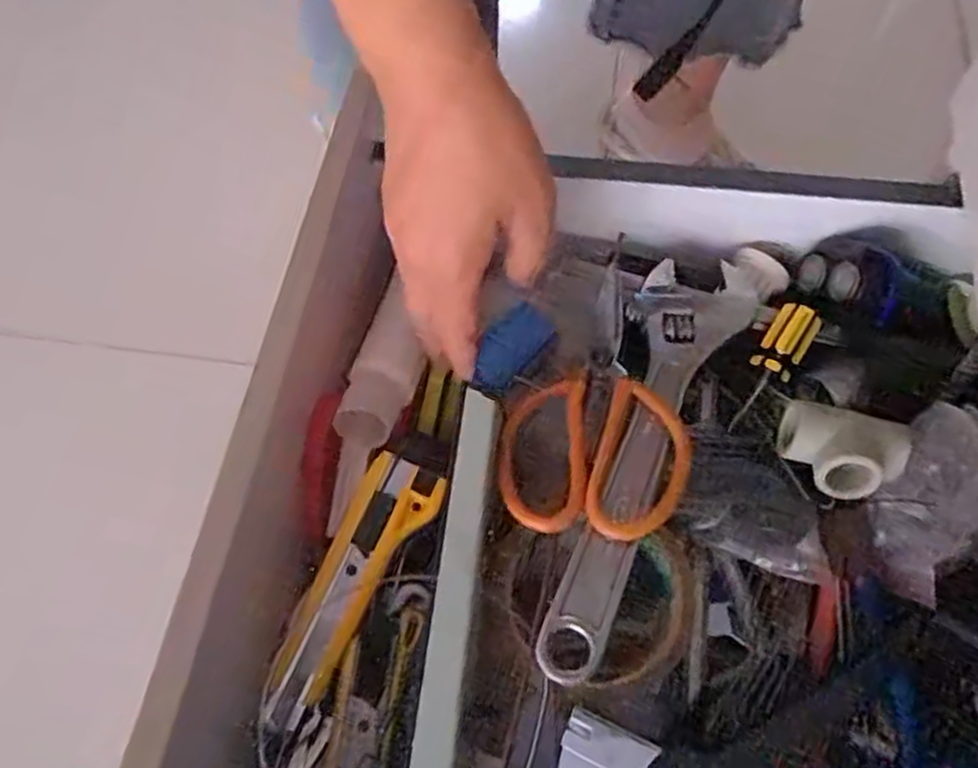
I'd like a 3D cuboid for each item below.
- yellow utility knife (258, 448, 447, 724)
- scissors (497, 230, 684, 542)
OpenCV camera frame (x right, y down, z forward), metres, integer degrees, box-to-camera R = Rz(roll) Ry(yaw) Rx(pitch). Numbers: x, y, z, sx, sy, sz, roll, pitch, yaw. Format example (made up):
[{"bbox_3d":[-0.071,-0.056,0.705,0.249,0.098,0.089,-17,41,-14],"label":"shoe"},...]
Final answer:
[{"bbox_3d":[-0.068,0.100,0.369,0.038,0.017,0.143,26,81,14],"label":"yellow utility knife"},{"bbox_3d":[0.054,-0.004,0.381,0.085,0.033,0.170,5,65,5],"label":"scissors"}]

